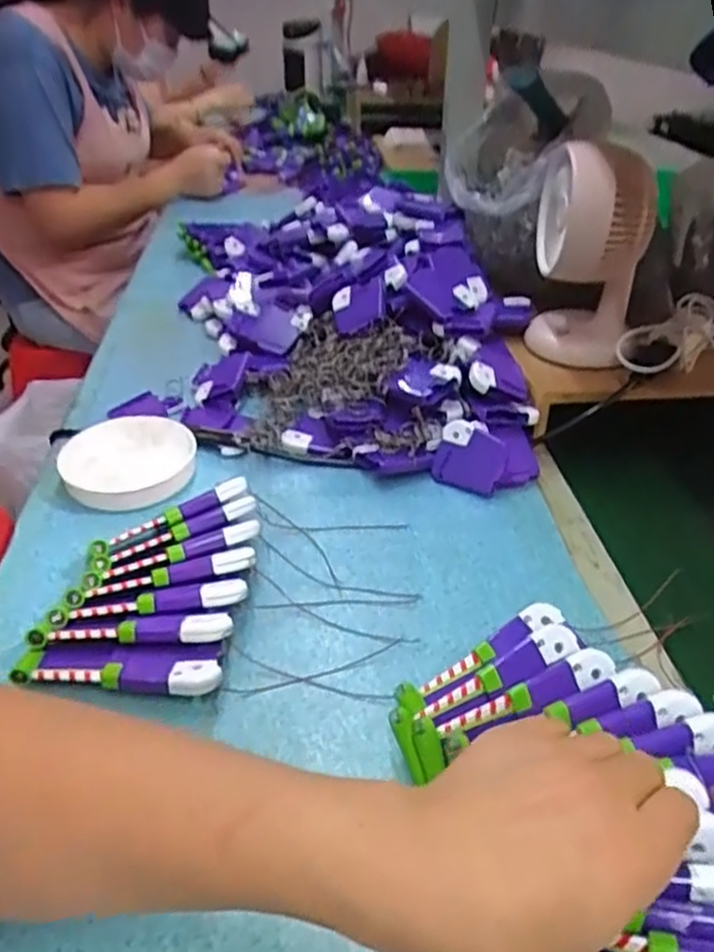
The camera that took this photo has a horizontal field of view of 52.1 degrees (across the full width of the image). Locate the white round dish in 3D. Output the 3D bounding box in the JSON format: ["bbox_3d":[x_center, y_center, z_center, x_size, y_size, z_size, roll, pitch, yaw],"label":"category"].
[{"bbox_3d":[-0.184,-0.016,0.598,0.101,0.018,0.104,0,35,0],"label":"white round dish"}]

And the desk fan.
[{"bbox_3d":[0.202,-0.194,0.639,0.095,0.176,0.094,9,35,12],"label":"desk fan"}]

